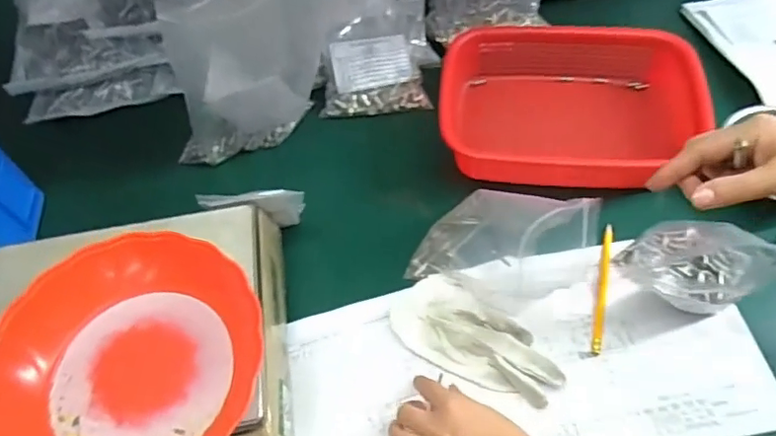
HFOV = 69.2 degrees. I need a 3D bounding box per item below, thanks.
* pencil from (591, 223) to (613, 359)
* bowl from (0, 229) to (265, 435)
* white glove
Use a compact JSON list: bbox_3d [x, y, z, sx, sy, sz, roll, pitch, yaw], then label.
[{"bbox_3d":[0.225,0.072,0.589,0.010,0.006,0.145,12,61,11],"label":"pencil"},{"bbox_3d":[-0.206,0.114,0.445,0.190,0.058,0.206,-2,59,3],"label":"bowl"},{"bbox_3d":[0.087,0.120,0.559,0.170,0.028,0.081,31,66,20],"label":"white glove"}]

